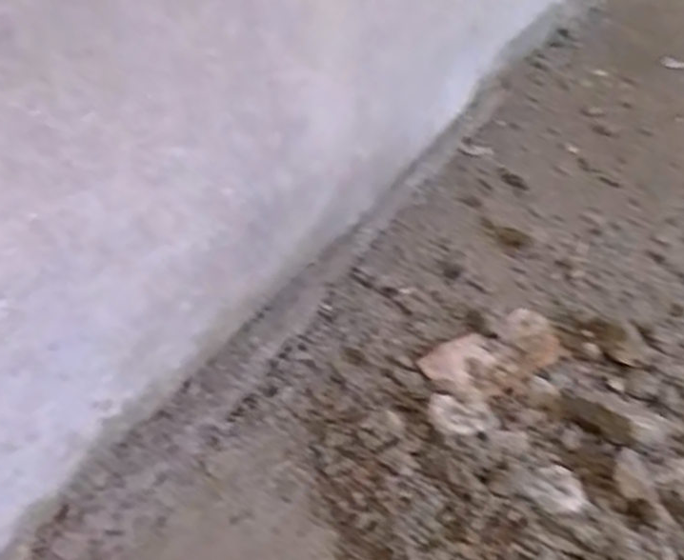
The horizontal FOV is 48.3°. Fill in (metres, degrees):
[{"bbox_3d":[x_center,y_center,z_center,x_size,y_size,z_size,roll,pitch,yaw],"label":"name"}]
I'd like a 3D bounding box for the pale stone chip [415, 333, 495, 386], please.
[{"bbox_3d":[0.125,0.083,0.799,0.085,0.011,0.049,-27,45,-29],"label":"pale stone chip"}]

